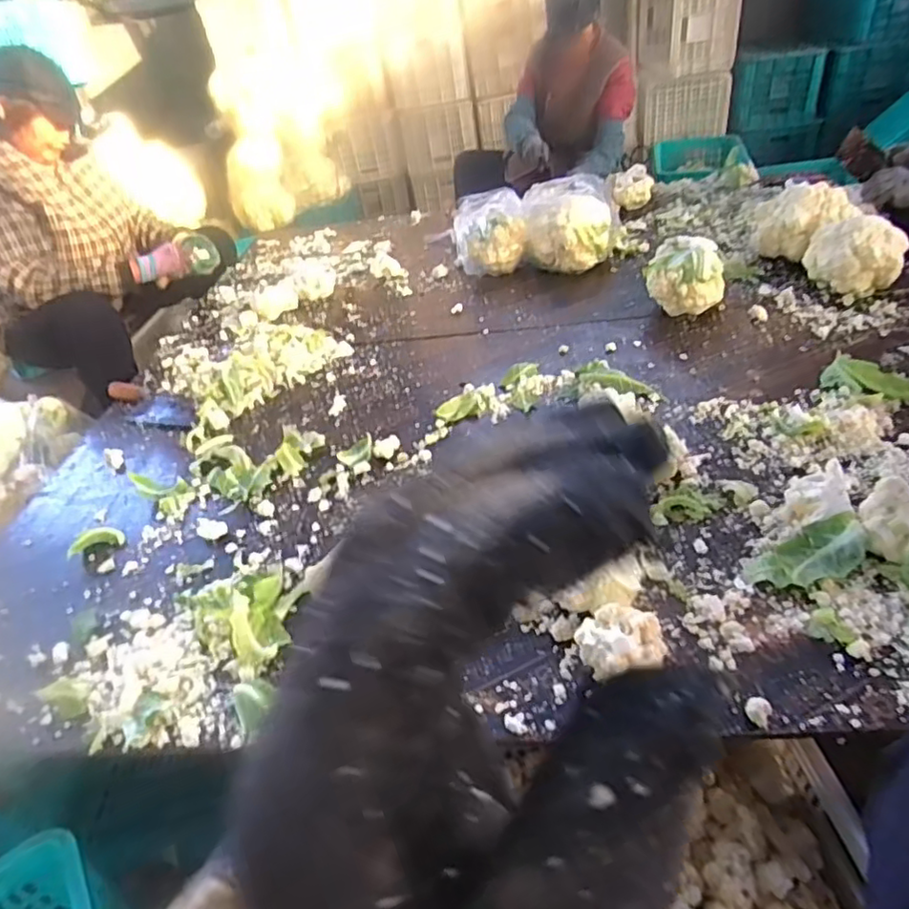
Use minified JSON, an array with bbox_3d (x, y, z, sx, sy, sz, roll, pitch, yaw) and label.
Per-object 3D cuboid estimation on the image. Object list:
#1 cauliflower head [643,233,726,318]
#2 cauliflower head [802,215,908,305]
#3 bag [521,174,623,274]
[{"bbox_3d":[0.479,-0.368,1.308,0.154,0.146,0.122,6,40,19],"label":"cauliflower head"},{"bbox_3d":[0.837,-0.414,1.316,0.144,0.144,0.160,-6,39,2],"label":"cauliflower head"},{"bbox_3d":[0.294,-0.578,1.585,0.223,0.180,0.198,8,40,20],"label":"bag"}]

